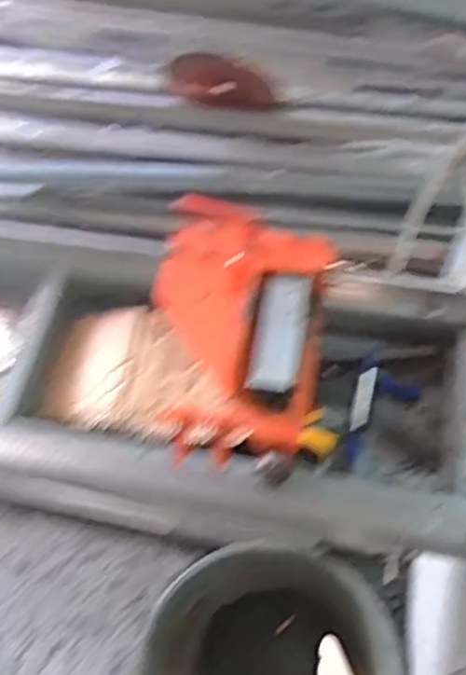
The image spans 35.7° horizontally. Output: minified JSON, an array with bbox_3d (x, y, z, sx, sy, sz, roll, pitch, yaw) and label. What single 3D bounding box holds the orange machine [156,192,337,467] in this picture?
[{"bbox_3d":[0.006,-0.010,0.758,0.183,0.098,0.259,6,59,7],"label":"orange machine"}]

